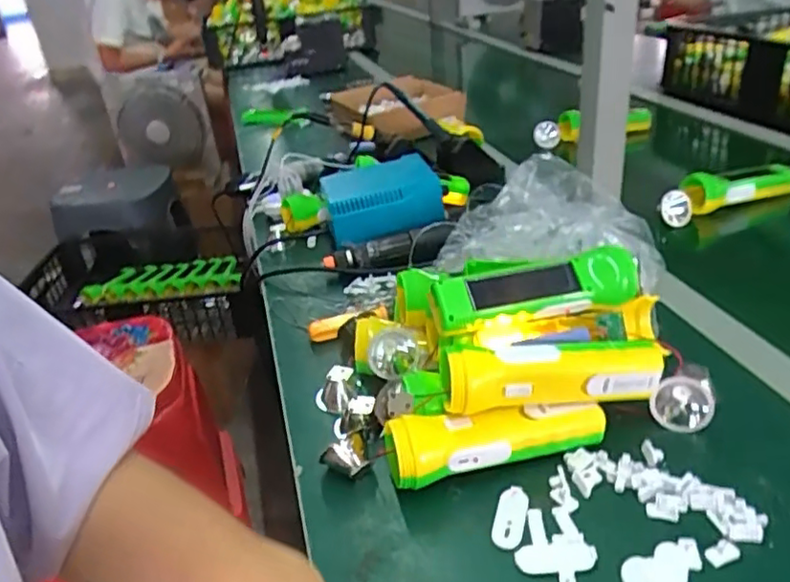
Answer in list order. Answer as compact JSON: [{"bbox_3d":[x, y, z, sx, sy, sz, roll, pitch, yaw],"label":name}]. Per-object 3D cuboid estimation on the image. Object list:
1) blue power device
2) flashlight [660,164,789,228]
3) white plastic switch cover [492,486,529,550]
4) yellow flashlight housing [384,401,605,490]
[{"bbox_3d":[-0.018,-0.119,0.794,0.138,0.057,0.126,-11,30,-9],"label":"blue power device"},{"bbox_3d":[0.442,-0.128,0.853,0.209,0.055,0.051,-13,31,-13],"label":"flashlight"},{"bbox_3d":[0.079,0.156,0.434,0.020,0.007,0.050,5,32,19],"label":"white plastic switch cover"},{"bbox_3d":[0.075,0.107,0.469,0.163,0.043,0.048,-11,30,-8],"label":"yellow flashlight housing"}]

